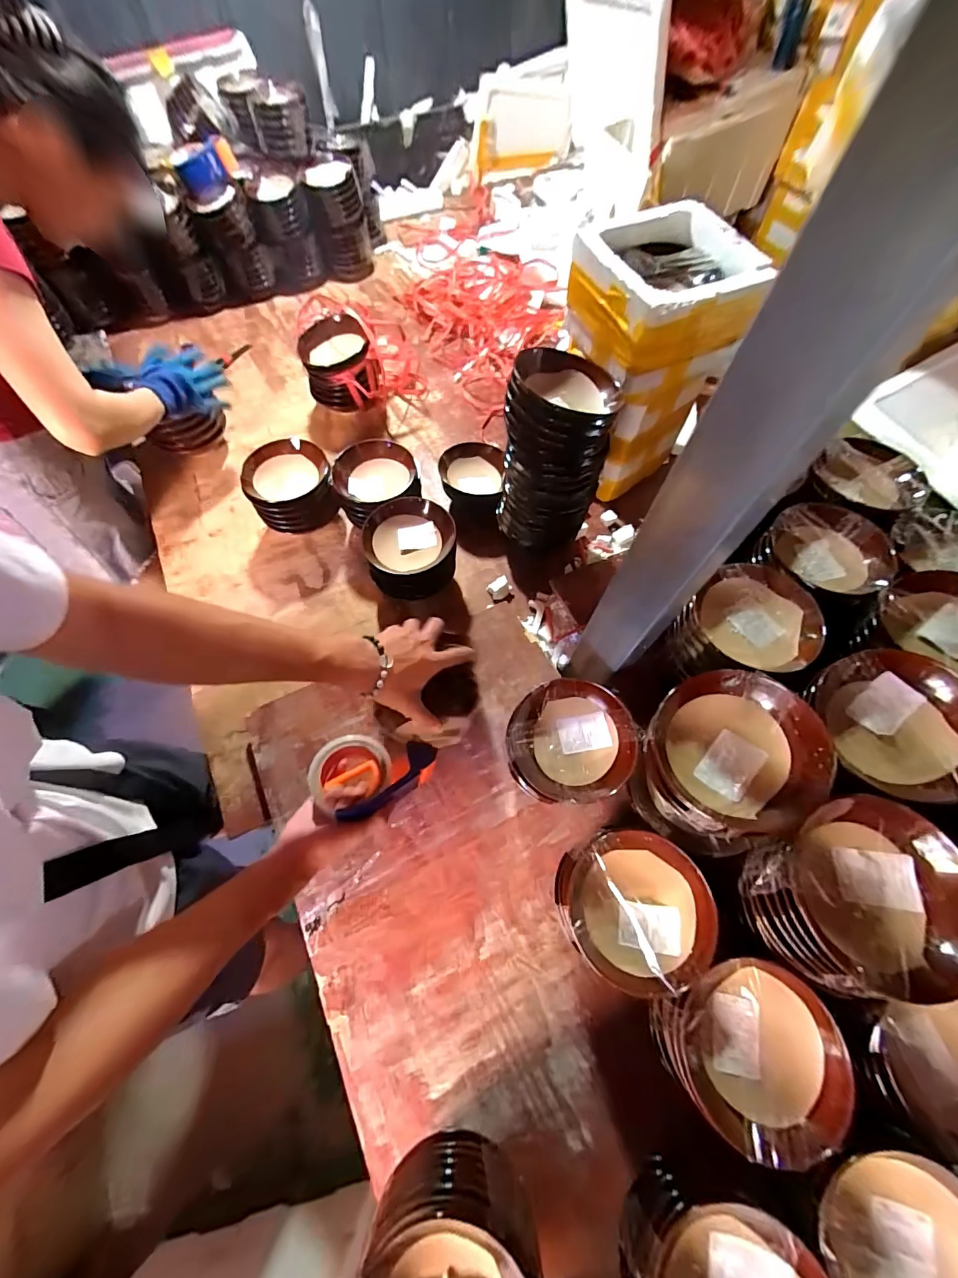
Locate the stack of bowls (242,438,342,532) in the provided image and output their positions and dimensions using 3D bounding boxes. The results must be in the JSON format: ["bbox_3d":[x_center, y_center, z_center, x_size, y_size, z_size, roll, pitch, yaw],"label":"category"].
[{"bbox_3d":[-0.362,-0.282,0.880,0.160,0.158,0.131,-24,67,-10],"label":"stack of bowls"}]

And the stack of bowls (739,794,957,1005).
[{"bbox_3d":[0.366,0.255,0.448,0.148,0.149,0.150,-27,68,-12],"label":"stack of bowls"}]

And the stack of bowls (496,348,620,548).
[{"bbox_3d":[0.119,-0.292,0.760,0.152,0.326,0.160,-3,65,-1],"label":"stack of bowls"}]

